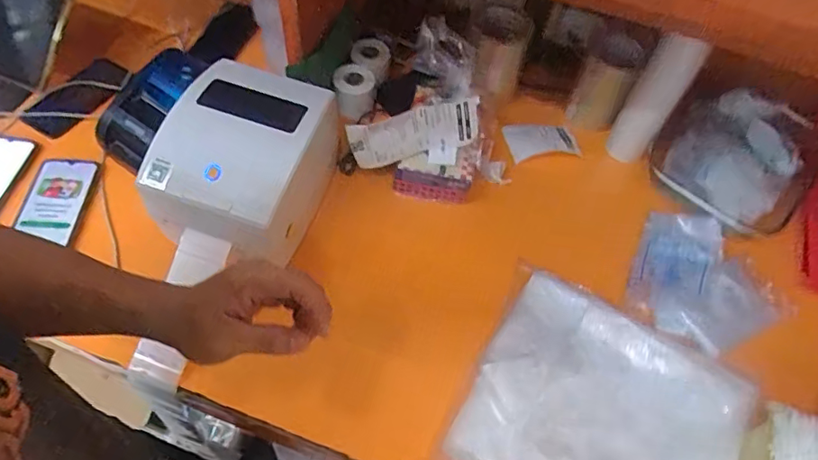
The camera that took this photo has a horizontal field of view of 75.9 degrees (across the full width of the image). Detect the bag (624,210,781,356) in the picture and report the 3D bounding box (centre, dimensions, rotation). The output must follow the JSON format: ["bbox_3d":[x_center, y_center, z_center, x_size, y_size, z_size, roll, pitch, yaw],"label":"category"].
[{"bbox_3d":[0.403,0.071,0.709,0.188,0.026,0.182,28,60,12],"label":"bag"}]

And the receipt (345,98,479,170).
[{"bbox_3d":[0.007,-0.138,0.748,0.184,0.079,0.033,-14,58,7],"label":"receipt"}]

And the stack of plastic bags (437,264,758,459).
[{"bbox_3d":[0.226,0.223,0.610,0.301,0.023,0.302,25,58,11],"label":"stack of plastic bags"}]

